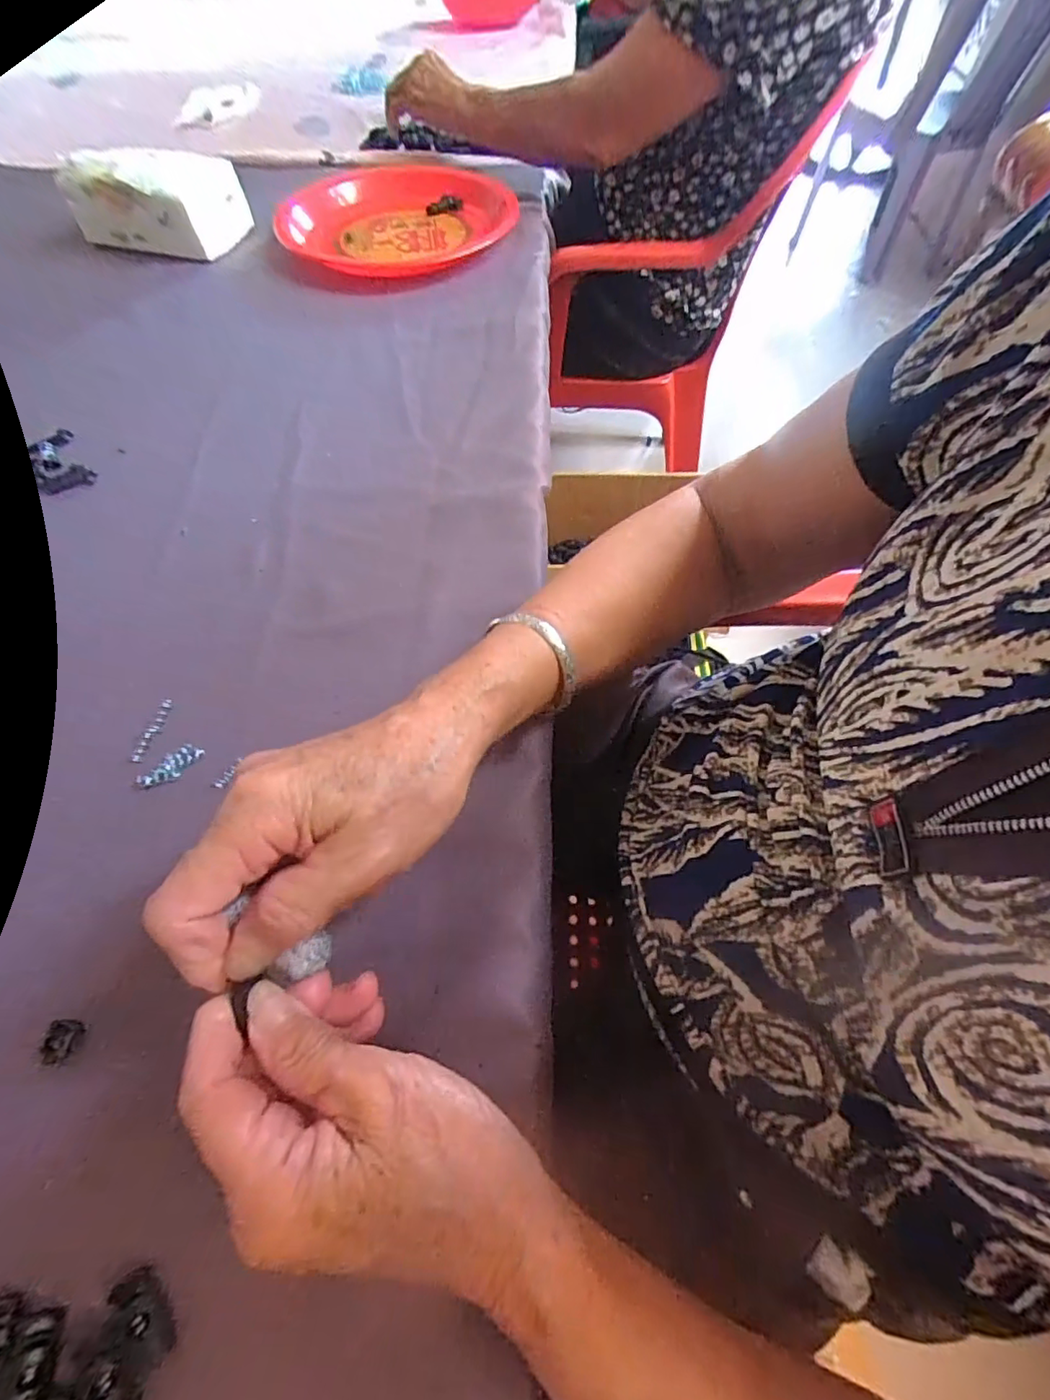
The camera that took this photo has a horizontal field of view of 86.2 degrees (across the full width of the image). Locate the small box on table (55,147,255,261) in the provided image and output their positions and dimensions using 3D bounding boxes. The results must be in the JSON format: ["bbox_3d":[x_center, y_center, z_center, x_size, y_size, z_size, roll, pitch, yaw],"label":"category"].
[{"bbox_3d":[-0.377,-0.516,0.570,0.157,0.062,0.079,15,61,9],"label":"small box on table"}]

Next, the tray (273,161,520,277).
[{"bbox_3d":[-0.128,-0.526,0.597,0.235,0.036,0.247,-1,60,0],"label":"tray"}]

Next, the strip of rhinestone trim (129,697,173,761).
[{"bbox_3d":[-0.209,0.016,0.314,0.008,0.004,0.040,8,60,5],"label":"strip of rhinestone trim"}]

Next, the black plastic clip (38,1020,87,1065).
[{"bbox_3d":[-0.196,0.145,0.237,0.013,0.006,0.016,13,61,8],"label":"black plastic clip"}]

